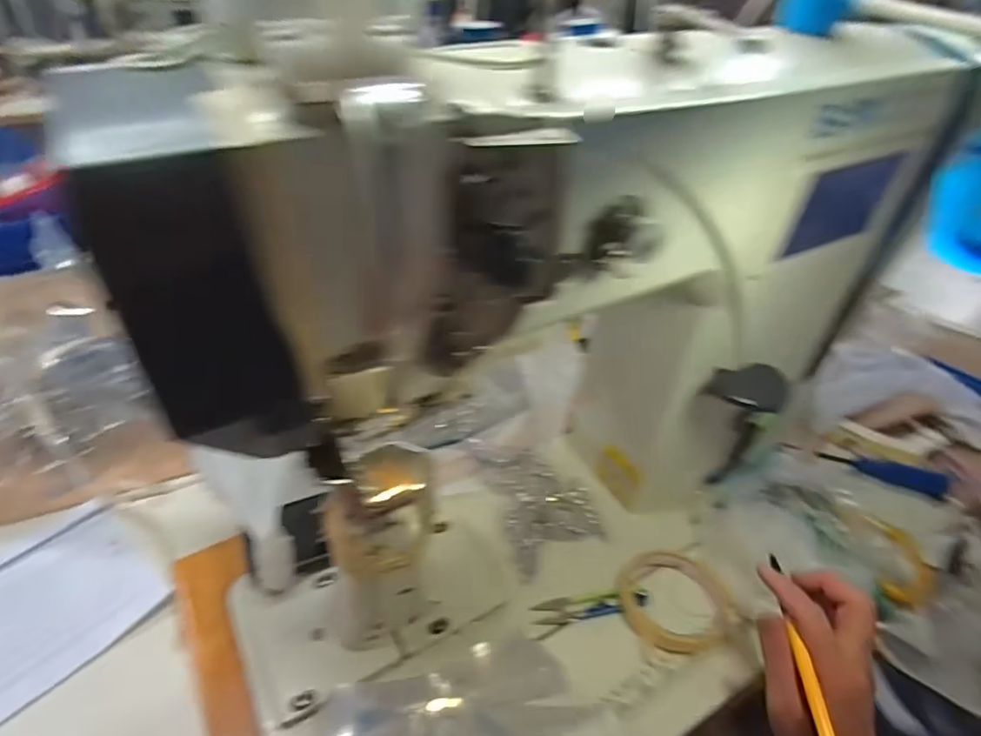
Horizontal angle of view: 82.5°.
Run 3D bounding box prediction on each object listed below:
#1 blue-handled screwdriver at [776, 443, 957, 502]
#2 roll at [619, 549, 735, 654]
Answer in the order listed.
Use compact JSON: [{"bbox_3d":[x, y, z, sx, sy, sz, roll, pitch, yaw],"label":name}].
[{"bbox_3d":[0.410,0.113,0.615,0.161,0.023,0.022,10,35,18],"label":"blue-handled screwdriver"},{"bbox_3d":[0.162,0.203,0.498,0.093,0.011,0.095,-1,33,1],"label":"roll"}]

